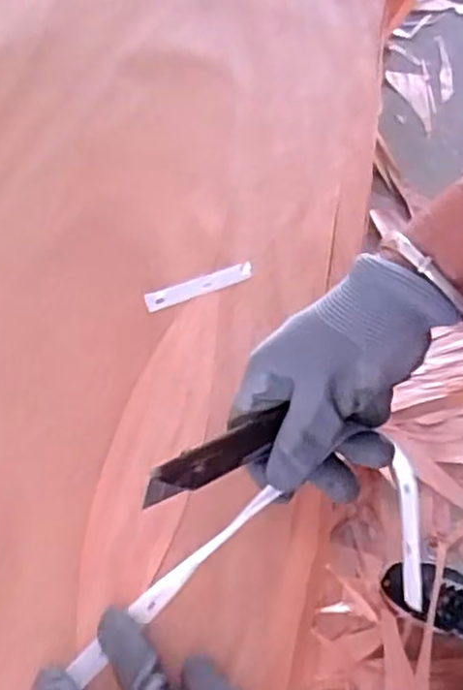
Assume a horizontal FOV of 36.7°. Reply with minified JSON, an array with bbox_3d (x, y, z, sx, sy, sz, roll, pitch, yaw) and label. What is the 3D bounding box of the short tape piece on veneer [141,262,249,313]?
[{"bbox_3d":[-0.022,-0.040,0.469,0.073,0.004,0.014,-20,71,-10],"label":"short tape piece on veneer"}]

